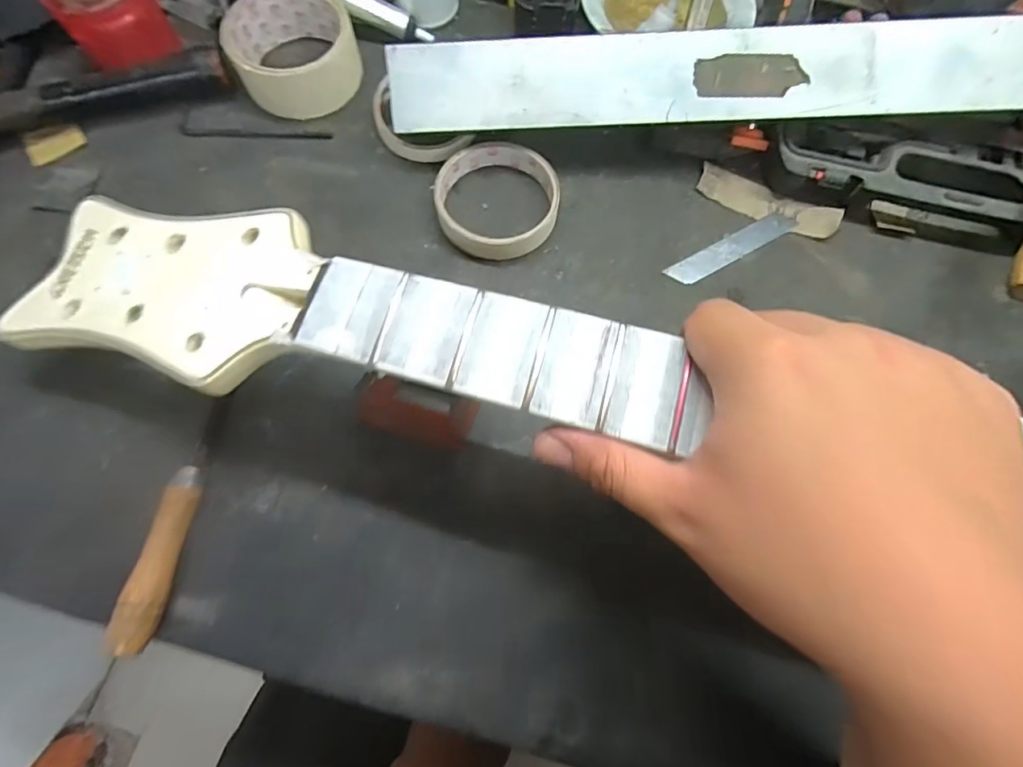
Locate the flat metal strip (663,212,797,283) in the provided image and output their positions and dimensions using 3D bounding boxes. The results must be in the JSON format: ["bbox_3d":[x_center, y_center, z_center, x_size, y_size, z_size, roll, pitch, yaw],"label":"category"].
[{"bbox_3d":[0.154,-0.095,0.343,0.103,0.004,0.019,-29,75,-10],"label":"flat metal strip"}]

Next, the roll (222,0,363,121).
[{"bbox_3d":[-0.159,-0.245,0.362,0.086,0.037,0.085,0,72,-1],"label":"roll"}]

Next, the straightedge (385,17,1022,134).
[{"bbox_3d":[0.159,-0.197,0.312,0.470,0.009,0.052,-1,113,2],"label":"straightedge"}]

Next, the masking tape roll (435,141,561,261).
[{"bbox_3d":[-0.010,-0.128,0.337,0.082,0.023,0.089,0,72,-1],"label":"masking tape roll"}]

